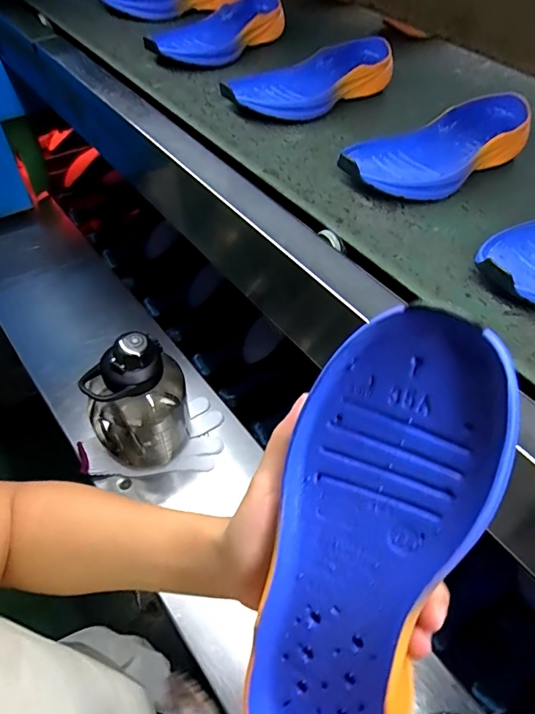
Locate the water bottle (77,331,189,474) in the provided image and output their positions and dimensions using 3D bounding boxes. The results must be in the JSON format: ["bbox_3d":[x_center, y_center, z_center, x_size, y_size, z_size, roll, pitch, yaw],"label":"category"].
[{"bbox_3d":[-0.179,0.066,0.641,0.123,0.211,0.102,-2,58,-4],"label":"water bottle"}]

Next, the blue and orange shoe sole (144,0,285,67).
[{"bbox_3d":[-0.064,-0.475,0.671,0.086,0.035,0.250,34,63,17],"label":"blue and orange shoe sole"}]

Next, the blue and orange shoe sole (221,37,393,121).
[{"bbox_3d":[0.058,-0.347,0.579,0.253,0.038,0.093,-28,63,-18],"label":"blue and orange shoe sole"}]

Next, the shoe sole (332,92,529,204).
[{"bbox_3d":[0.185,-0.223,0.491,0.255,0.038,0.102,-38,67,-23],"label":"shoe sole"}]

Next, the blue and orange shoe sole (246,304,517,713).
[{"bbox_3d":[0.039,0.094,0.210,0.080,0.233,0.043,17,11,9],"label":"blue and orange shoe sole"}]

